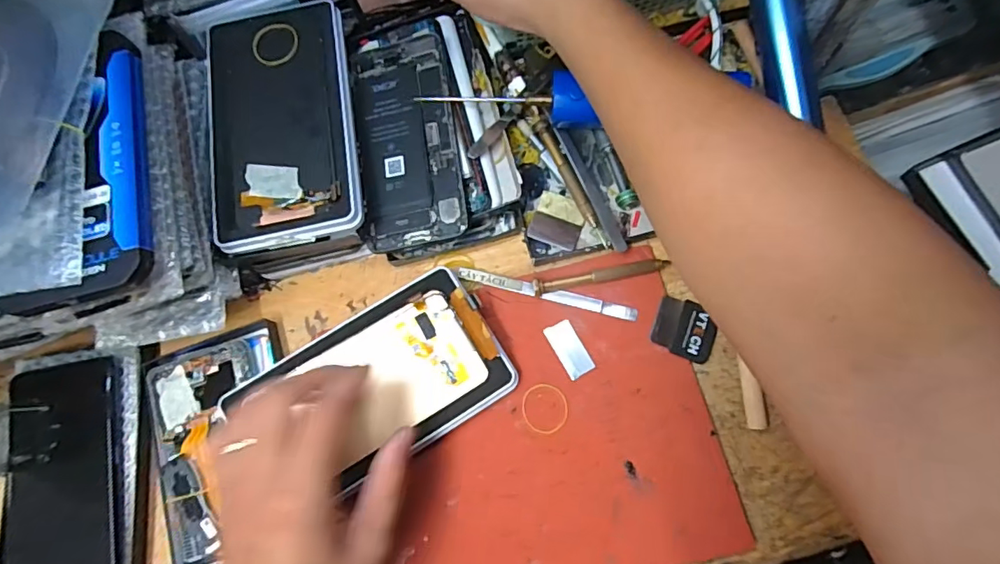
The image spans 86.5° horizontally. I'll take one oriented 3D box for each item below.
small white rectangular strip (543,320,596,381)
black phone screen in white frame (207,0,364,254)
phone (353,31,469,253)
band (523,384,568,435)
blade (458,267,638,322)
[{"bbox_3d":[0.048,0.046,0.366,0.019,0.004,0.039,-28,75,-5],"label":"small white rectangular strip"},{"bbox_3d":[-0.156,-0.114,0.381,0.104,0.010,0.180,-10,76,1],"label":"black phone screen in white frame"},{"bbox_3d":[-0.067,-0.109,0.391,0.075,0.007,0.162,-8,75,4],"label":"phone"},{"bbox_3d":[0.031,0.085,0.358,0.031,0.004,0.033,4,74,6],"label":"band"},{"bbox_3d":[0.032,0.008,0.377,0.128,0.010,0.009,14,78,9],"label":"blade"}]

